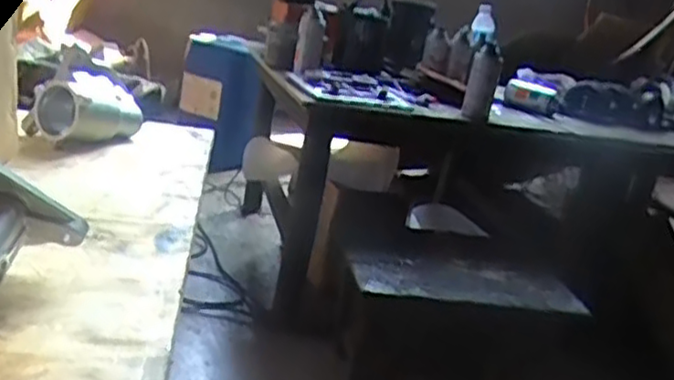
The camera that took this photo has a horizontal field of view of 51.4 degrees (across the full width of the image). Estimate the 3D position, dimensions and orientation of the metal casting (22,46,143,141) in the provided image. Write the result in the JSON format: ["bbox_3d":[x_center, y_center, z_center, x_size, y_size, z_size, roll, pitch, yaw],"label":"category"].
[{"bbox_3d":[-0.327,-0.119,0.907,0.098,0.103,0.127,16,17,16],"label":"metal casting"}]

